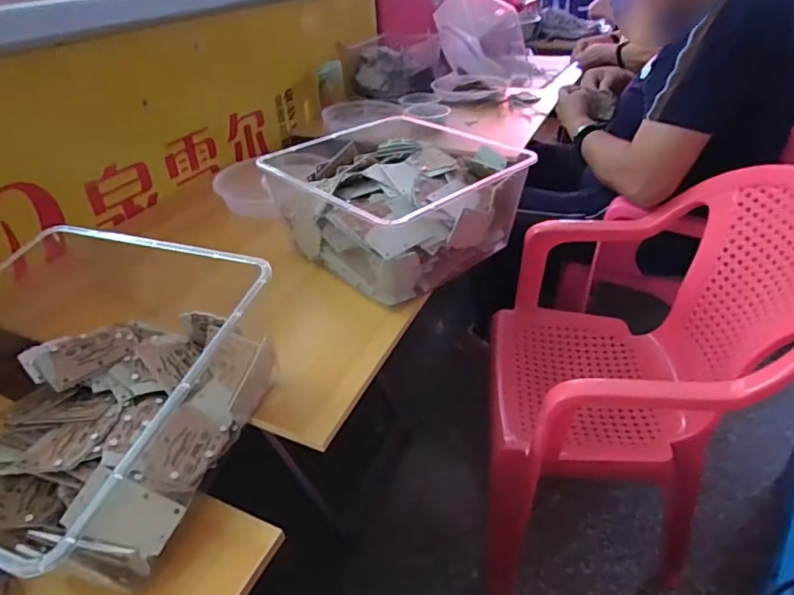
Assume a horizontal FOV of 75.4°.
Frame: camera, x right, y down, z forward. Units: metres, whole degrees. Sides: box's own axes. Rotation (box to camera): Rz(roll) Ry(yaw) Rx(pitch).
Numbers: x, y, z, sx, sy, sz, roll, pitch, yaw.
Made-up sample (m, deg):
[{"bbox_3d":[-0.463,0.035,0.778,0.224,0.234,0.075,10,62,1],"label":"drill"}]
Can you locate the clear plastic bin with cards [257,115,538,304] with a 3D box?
[{"bbox_3d":[0.015,-0.139,0.779,0.309,0.142,0.262,-25,40,-28],"label":"clear plastic bin with cards"}]

